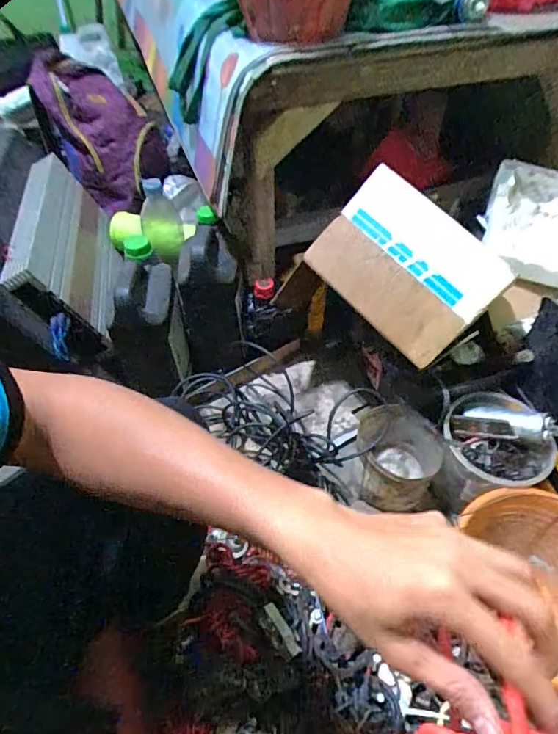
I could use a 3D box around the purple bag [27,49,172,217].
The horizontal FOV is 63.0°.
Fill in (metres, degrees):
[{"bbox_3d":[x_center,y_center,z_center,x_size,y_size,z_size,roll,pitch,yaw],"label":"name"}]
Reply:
[{"bbox_3d":[-0.451,-0.621,1.223,0.276,0.310,0.318,-22,53,-16],"label":"purple bag"}]

